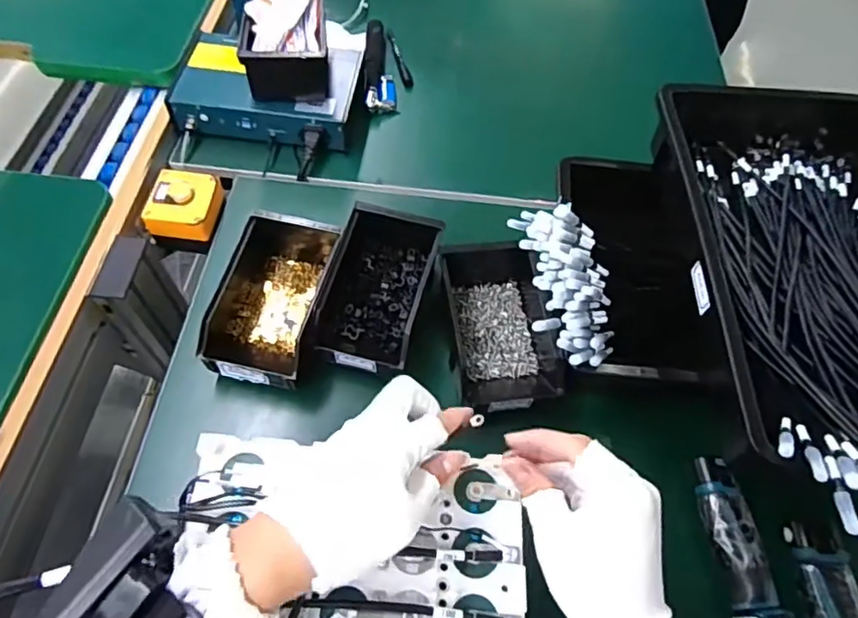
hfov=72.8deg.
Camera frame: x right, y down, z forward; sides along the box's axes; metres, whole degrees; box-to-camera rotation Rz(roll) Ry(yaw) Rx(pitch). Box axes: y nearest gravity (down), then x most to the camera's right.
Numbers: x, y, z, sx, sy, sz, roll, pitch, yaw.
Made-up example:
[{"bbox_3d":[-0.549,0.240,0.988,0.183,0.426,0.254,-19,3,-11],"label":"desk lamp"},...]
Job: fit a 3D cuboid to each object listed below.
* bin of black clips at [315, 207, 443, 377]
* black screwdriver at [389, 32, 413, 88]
[{"bbox_3d":[-0.053,-0.025,0.627,0.100,0.061,0.182,14,59,5],"label":"bin of black clips"},{"bbox_3d":[-0.045,-0.387,0.900,0.016,0.013,0.126,-12,60,-10],"label":"black screwdriver"}]

